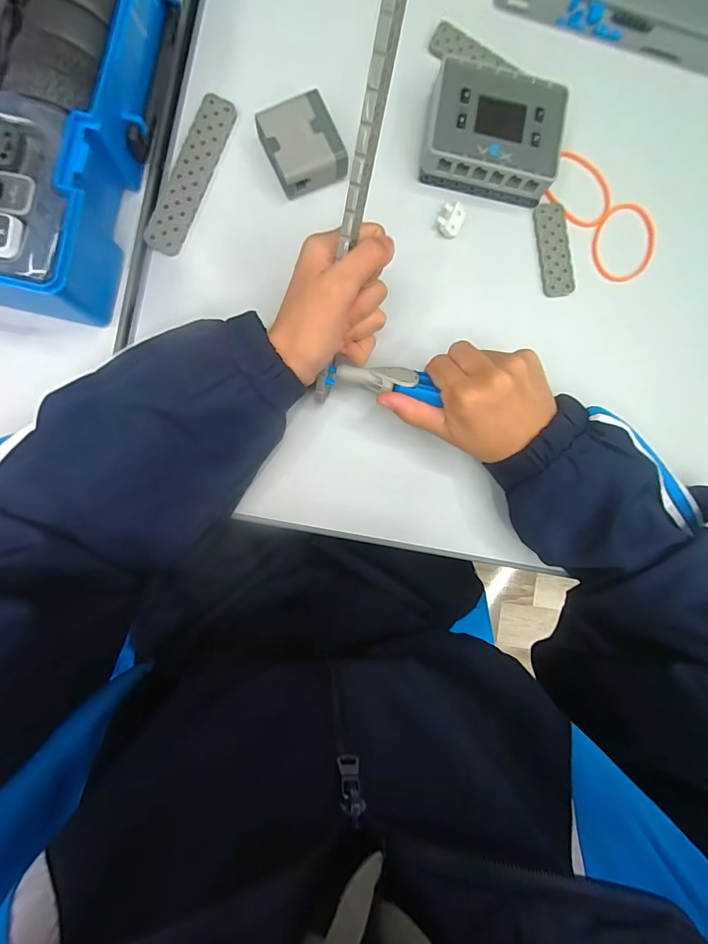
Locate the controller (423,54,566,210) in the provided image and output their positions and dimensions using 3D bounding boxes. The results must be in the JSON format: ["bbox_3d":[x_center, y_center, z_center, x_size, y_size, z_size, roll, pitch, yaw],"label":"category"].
[{"bbox_3d":[0.105,-0.260,0.322,0.101,0.034,0.075,8,88,-7],"label":"controller"}]

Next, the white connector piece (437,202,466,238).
[{"bbox_3d":[0.078,-0.201,0.331,0.019,0.009,0.024,27,86,-5],"label":"white connector piece"}]

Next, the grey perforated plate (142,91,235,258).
[{"bbox_3d":[-0.122,-0.222,0.311,0.027,0.007,0.122,23,86,-6],"label":"grey perforated plate"}]

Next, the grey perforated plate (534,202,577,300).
[{"bbox_3d":[0.166,-0.183,0.342,0.029,0.005,0.073,-8,90,-7],"label":"grey perforated plate"}]

